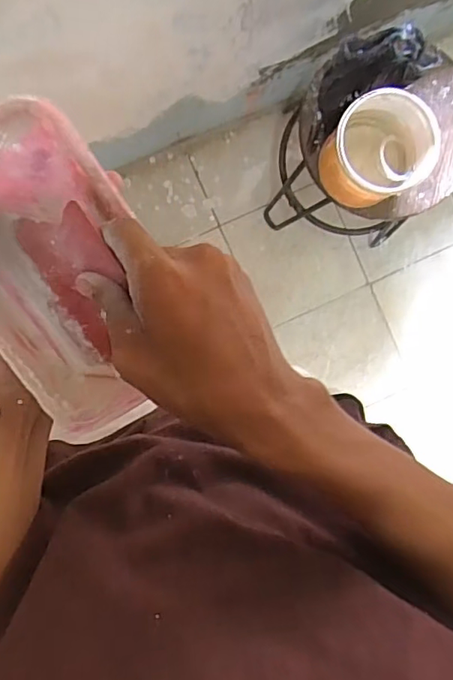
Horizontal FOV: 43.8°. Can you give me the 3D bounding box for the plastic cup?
[{"bbox_3d":[0.250,-0.319,0.962,0.157,0.151,0.155,0,93,-4],"label":"plastic cup"}]

